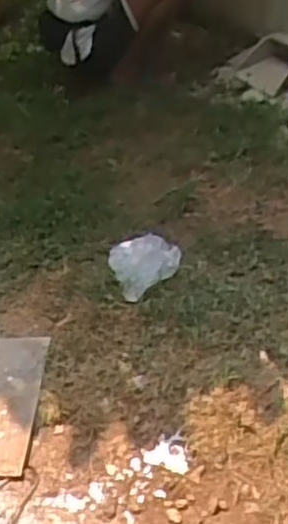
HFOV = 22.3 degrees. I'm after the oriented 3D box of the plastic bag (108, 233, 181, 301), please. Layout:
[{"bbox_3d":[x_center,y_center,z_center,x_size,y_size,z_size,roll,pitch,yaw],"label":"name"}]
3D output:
[{"bbox_3d":[0.004,0.020,1.986,0.192,0.106,0.191,-2,41,-3],"label":"plastic bag"}]

